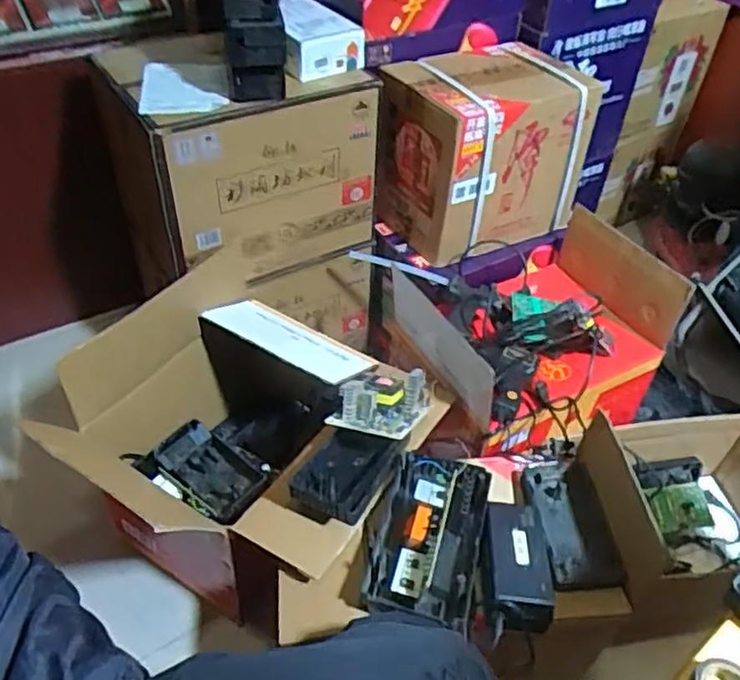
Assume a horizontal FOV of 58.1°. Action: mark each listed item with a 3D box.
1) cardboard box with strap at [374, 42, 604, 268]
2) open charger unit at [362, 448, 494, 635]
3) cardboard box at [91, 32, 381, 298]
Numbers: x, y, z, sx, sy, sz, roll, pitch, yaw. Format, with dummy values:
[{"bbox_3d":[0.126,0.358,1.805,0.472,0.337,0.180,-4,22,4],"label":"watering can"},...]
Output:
[{"bbox_3d":[0.205,-0.338,1.236,0.336,0.302,0.229,-24,50,-26],"label":"cardboard box with strap"},{"bbox_3d":[0.068,0.242,0.843,0.143,0.076,0.218,11,44,9],"label":"open charger unit"},{"bbox_3d":[-0.210,-0.317,1.159,0.380,0.331,0.260,-20,48,-22],"label":"cardboard box"}]

